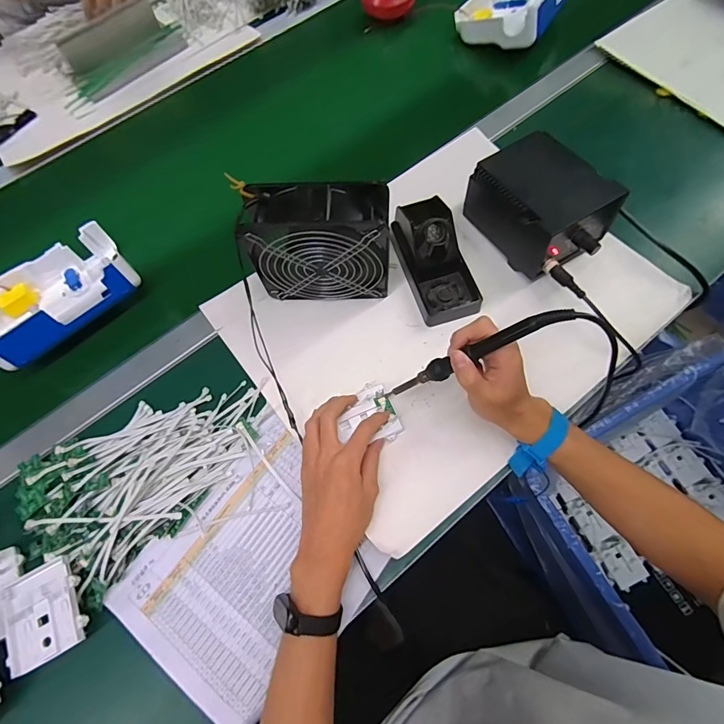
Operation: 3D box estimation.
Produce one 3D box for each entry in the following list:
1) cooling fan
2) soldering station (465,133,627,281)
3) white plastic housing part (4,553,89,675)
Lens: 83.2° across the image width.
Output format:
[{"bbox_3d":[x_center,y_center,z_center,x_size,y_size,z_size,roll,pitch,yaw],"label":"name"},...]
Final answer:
[{"bbox_3d":[-0.045,-0.126,0.473,0.154,0.159,0.068,3,70,3],"label":"cooling fan"},{"bbox_3d":[0.220,-0.191,0.504,0.106,0.091,0.161,-35,72,-10],"label":"soldering station"},{"bbox_3d":[-0.310,0.243,0.398,0.071,0.014,0.086,-24,65,-9],"label":"white plastic housing part"}]

